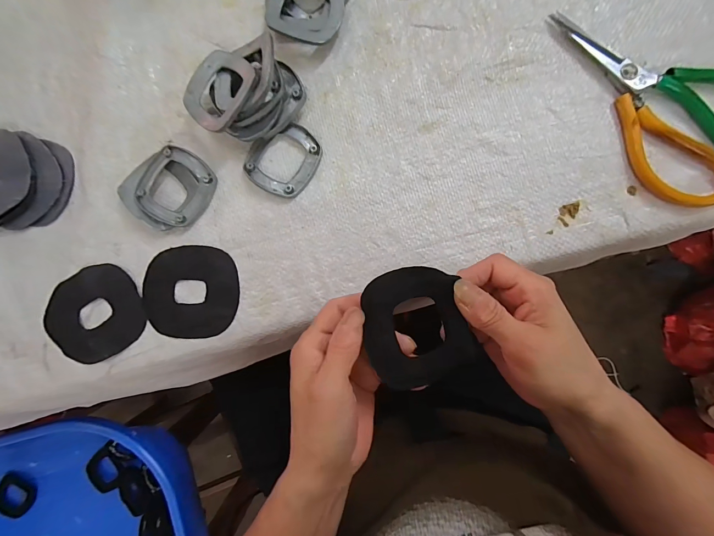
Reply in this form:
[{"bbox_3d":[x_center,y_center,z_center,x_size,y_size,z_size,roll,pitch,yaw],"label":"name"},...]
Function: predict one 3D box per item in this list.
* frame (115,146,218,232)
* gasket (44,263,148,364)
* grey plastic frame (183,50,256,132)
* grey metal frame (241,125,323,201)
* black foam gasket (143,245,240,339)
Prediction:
[{"bbox_3d":[-0.160,-0.068,0.276,0.065,0.013,0.068,40,90,4],"label":"frame"},{"bbox_3d":[-0.224,0.040,0.277,0.080,0.006,0.077,0,88,4],"label":"gasket"},{"bbox_3d":[-0.111,-0.143,0.260,0.058,0.007,0.061,31,95,16],"label":"grey plastic frame"},{"bbox_3d":[-0.064,-0.093,0.274,0.057,0.008,0.061,33,90,4],"label":"grey metal frame"},{"bbox_3d":[-0.141,0.020,0.275,0.080,0.005,0.076,-3,87,3],"label":"black foam gasket"}]

